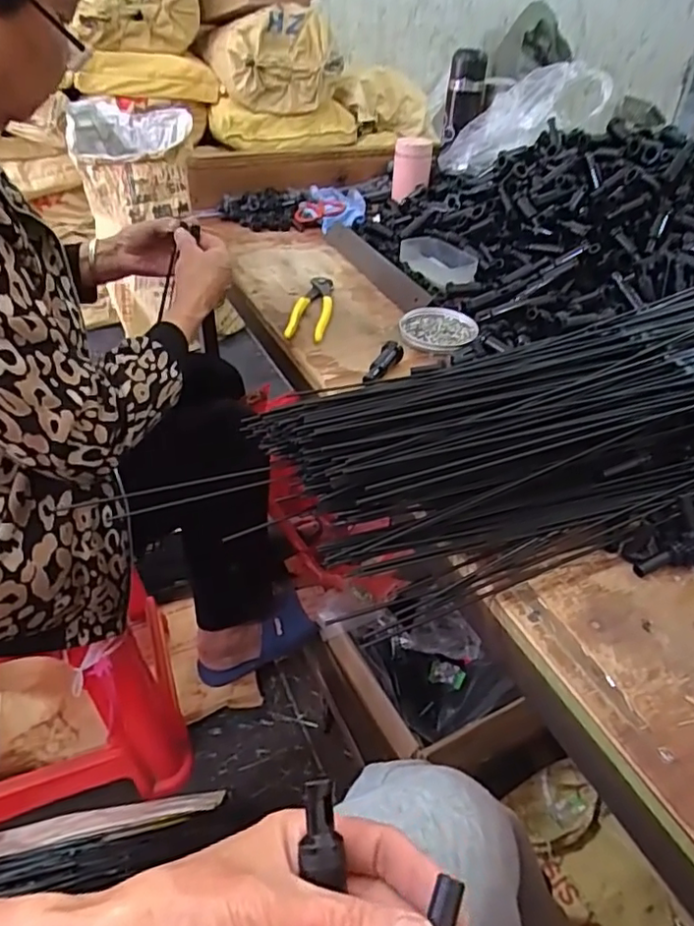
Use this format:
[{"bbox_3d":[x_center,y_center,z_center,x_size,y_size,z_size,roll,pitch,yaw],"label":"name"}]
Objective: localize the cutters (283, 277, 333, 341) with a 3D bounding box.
[{"bbox_3d":[-0.042,-0.199,0.771,0.044,0.014,0.169,7,39,4],"label":"cutters"}]

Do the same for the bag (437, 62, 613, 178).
[{"bbox_3d":[0.293,-0.575,1.027,0.290,0.096,0.128,-22,33,26],"label":"bag"}]

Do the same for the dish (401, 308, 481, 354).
[{"bbox_3d":[0.110,-0.160,0.722,0.091,0.013,0.088,-2,39,-6],"label":"dish"}]

